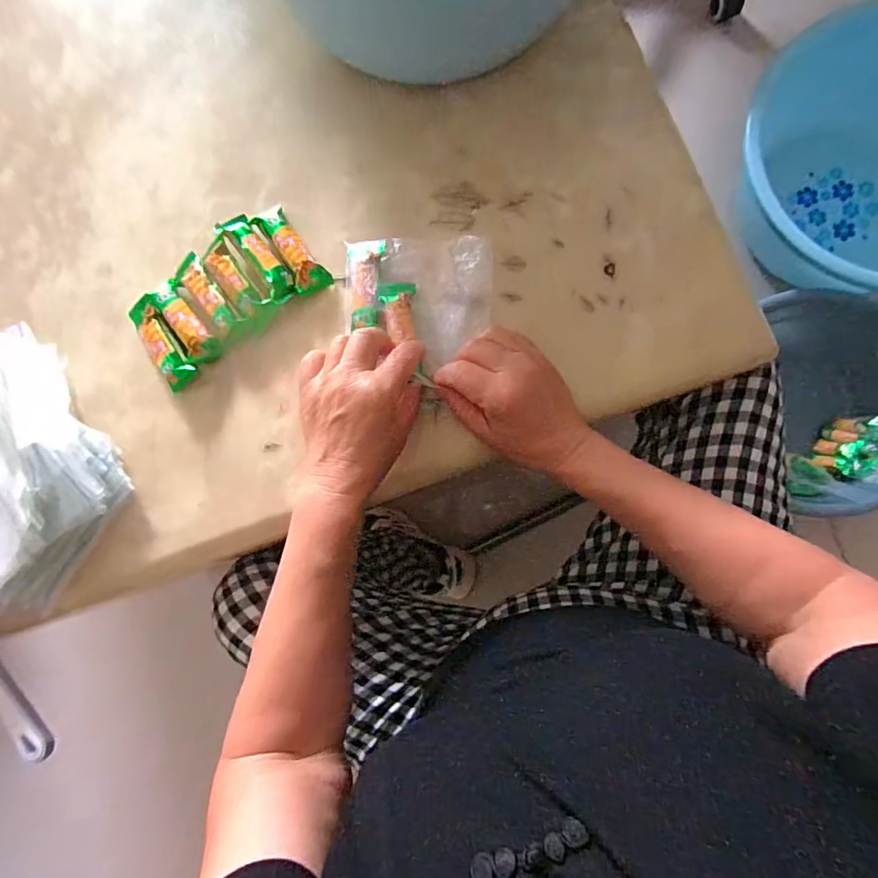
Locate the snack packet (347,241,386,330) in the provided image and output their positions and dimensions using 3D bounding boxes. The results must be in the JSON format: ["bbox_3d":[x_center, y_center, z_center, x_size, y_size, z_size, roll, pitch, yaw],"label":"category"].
[{"bbox_3d":[-0.062,-0.133,0.399,0.030,0.010,0.081,-3,75,5],"label":"snack packet"}]

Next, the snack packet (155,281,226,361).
[{"bbox_3d":[-0.221,-0.101,0.417,0.026,0.024,0.076,-38,83,2],"label":"snack packet"}]

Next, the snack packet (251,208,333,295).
[{"bbox_3d":[-0.128,-0.165,0.412,0.029,0.022,0.081,-33,83,2],"label":"snack packet"}]

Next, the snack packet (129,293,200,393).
[{"bbox_3d":[-0.244,-0.085,0.421,0.032,0.028,0.083,-30,84,3],"label":"snack packet"}]

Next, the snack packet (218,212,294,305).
[{"bbox_3d":[-0.160,-0.157,0.414,0.031,0.025,0.094,-37,83,2],"label":"snack packet"}]

